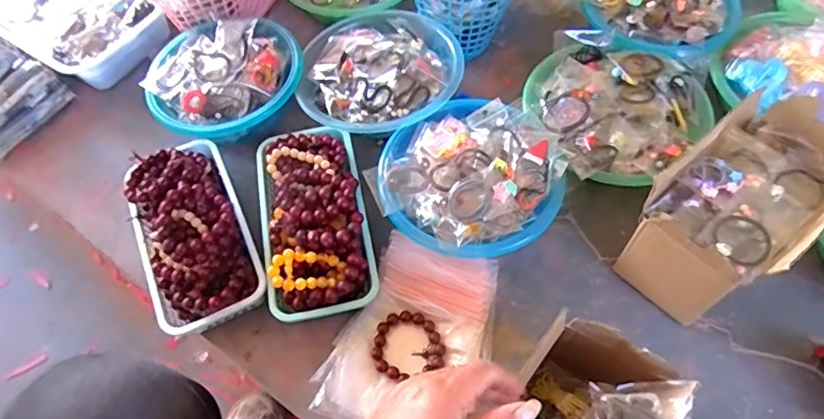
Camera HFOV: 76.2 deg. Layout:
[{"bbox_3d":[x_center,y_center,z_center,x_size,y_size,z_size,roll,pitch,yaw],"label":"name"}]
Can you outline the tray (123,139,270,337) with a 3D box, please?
[{"bbox_3d":[-0.279,0.019,0.647,0.129,0.084,0.251,-26,62,-12],"label":"tray"}]

